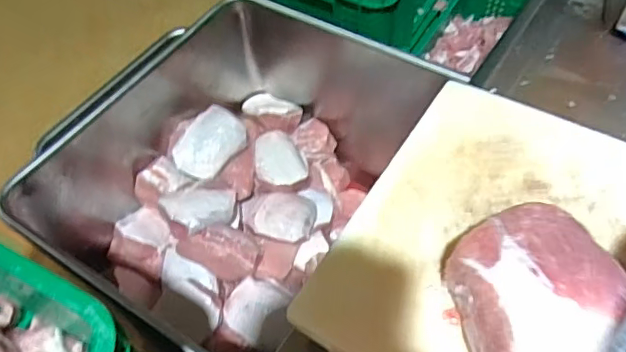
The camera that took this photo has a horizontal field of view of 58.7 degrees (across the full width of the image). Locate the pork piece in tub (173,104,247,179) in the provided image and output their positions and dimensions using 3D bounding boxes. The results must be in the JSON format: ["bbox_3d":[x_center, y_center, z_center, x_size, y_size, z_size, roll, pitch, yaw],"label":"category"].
[{"bbox_3d":[-0.224,-0.070,1.189,0.118,0.037,0.157,42,84,5],"label":"pork piece in tub"}]

